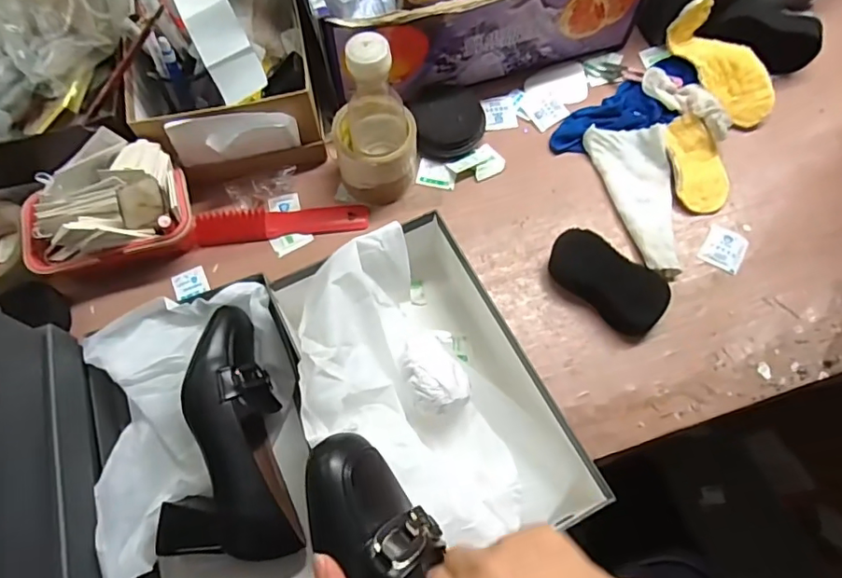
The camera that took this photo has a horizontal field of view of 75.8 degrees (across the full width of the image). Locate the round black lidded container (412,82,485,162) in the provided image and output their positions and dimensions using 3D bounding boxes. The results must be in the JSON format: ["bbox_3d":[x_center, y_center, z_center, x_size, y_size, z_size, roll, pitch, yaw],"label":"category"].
[{"bbox_3d":[0.032,-0.207,0.653,0.089,0.038,0.104,-9,67,-3],"label":"round black lidded container"}]

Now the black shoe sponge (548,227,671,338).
[{"bbox_3d":[0.198,-0.012,0.572,0.064,0.037,0.130,-42,73,-16],"label":"black shoe sponge"}]

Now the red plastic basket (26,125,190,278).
[{"bbox_3d":[-0.323,-0.079,0.543,0.162,0.102,0.091,-22,69,-9],"label":"red plastic basket"}]

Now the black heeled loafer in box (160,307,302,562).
[{"bbox_3d":[-0.177,0.132,0.490,0.093,0.071,0.221,-9,80,-3],"label":"black heeled loafer in box"}]

